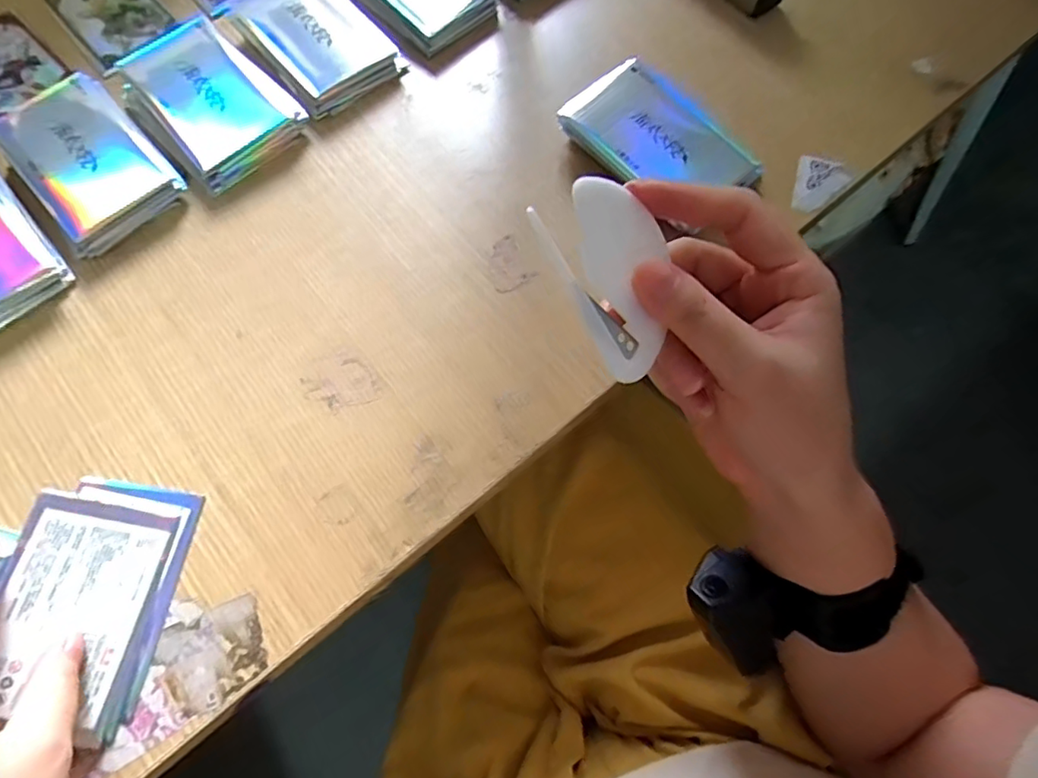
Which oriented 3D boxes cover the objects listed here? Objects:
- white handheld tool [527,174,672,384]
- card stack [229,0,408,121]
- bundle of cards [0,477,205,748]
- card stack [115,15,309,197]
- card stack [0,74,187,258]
[{"bbox_3d":[0.036,-0.040,0.211,0.038,0.005,0.070,-31,105,-9],"label":"white handheld tool"},{"bbox_3d":[-0.125,-0.217,0.358,0.067,0.017,0.098,-37,75,-11],"label":"card stack"},{"bbox_3d":[-0.186,0.089,0.251,0.065,0.021,0.099,8,72,3],"label":"bundle of cards"},{"bbox_3d":[-0.181,-0.167,0.341,0.072,0.019,0.101,-41,76,-12],"label":"card stack"},{"bbox_3d":[-0.240,-0.127,0.325,0.065,0.023,0.094,-40,76,-12],"label":"card stack"}]

